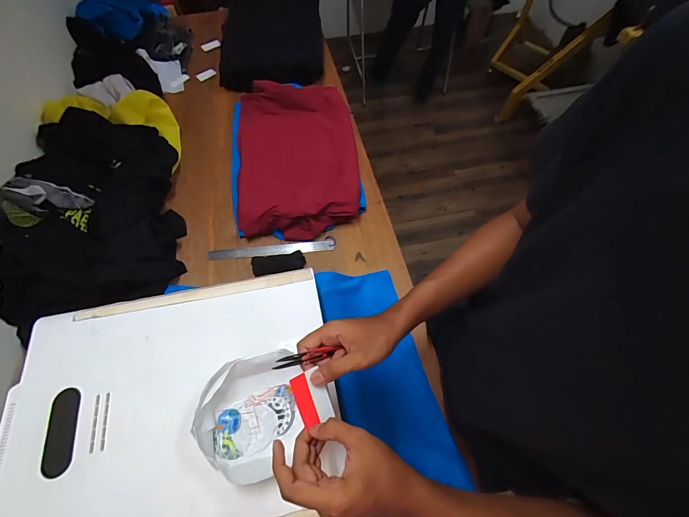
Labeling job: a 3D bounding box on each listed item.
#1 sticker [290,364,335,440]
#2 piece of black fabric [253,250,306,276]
[{"bbox_3d":[-0.038,0.160,0.371,0.036,0.004,0.055,-17,77,-21],"label":"sticker"},{"bbox_3d":[-0.164,0.010,0.798,0.129,0.016,0.058,-9,62,-2],"label":"piece of black fabric"}]

